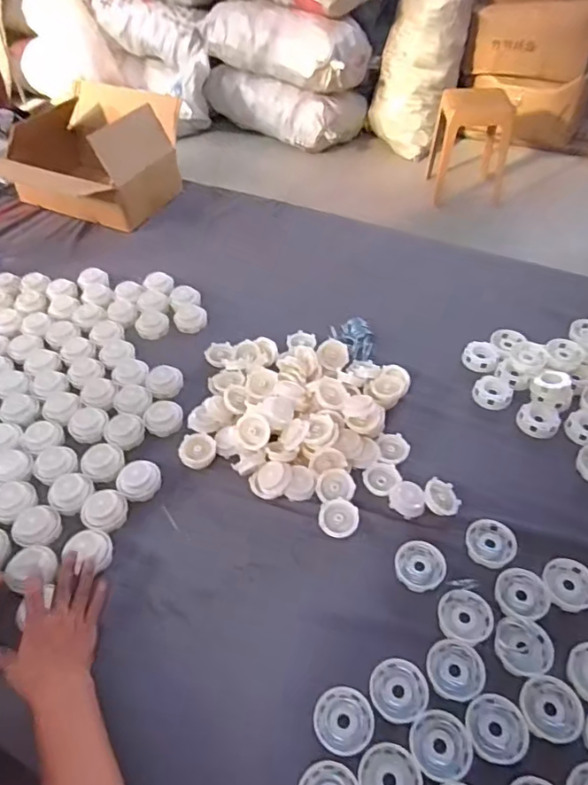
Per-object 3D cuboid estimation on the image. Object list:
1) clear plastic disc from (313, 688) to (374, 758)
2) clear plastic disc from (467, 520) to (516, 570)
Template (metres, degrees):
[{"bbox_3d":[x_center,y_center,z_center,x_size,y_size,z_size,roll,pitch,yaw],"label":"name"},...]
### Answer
[{"bbox_3d":[0.053,0.350,0.571,0.061,0.021,0.060,12,51,14],"label":"clear plastic disc"},{"bbox_3d":[0.250,0.191,0.681,0.060,0.013,0.059,-2,49,2],"label":"clear plastic disc"}]

